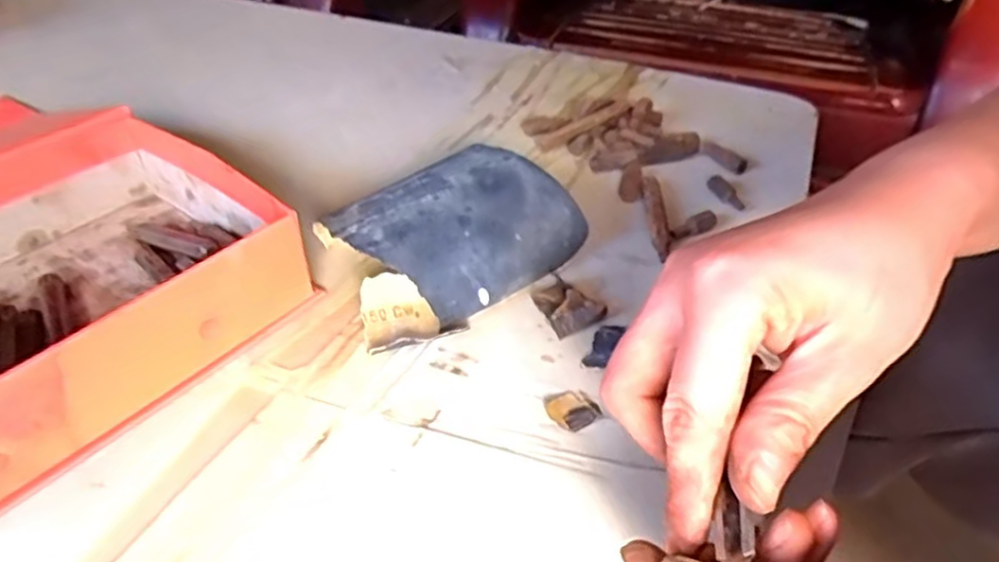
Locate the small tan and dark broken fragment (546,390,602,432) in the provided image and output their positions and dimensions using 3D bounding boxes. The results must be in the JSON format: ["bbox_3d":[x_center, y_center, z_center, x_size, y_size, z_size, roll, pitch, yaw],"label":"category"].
[{"bbox_3d":[0.031,0.055,0.312,0.019,0.004,0.020,-30,50,-30],"label":"small tan and dark broken fragment"}]

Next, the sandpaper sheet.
[{"bbox_3d":[-0.027,-0.024,0.376,0.126,0.037,0.091,-28,49,-29],"label":"sandpaper sheet"}]

